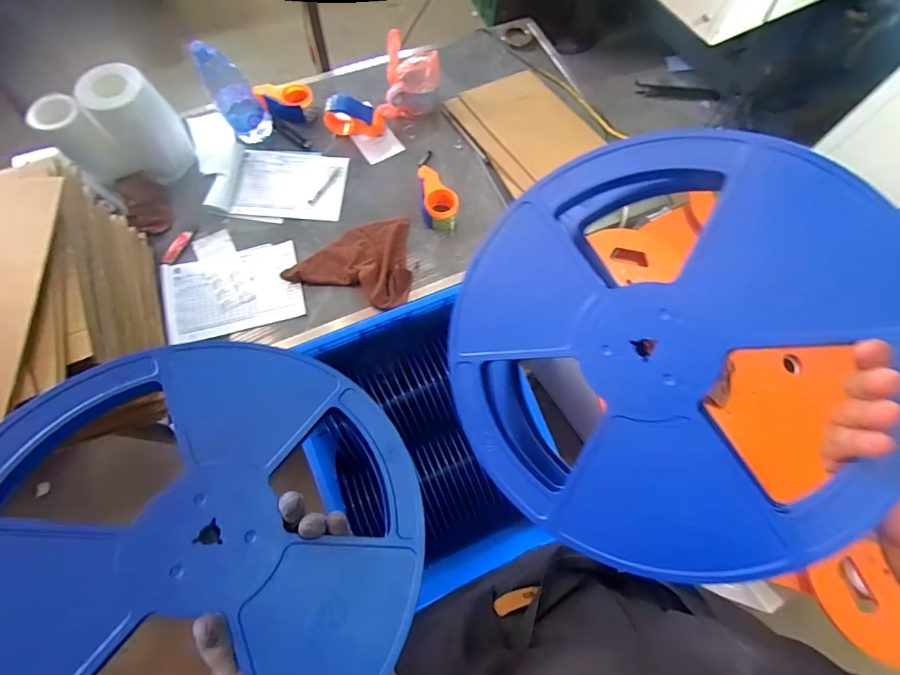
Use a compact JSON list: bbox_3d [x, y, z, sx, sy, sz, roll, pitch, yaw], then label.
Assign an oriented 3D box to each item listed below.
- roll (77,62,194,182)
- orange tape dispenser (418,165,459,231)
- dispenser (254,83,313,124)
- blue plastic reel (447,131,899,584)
[{"bbox_3d":[-0.698,-0.485,0.937,0.144,0.212,0.135,1,70,-2],"label":"roll"},{"bbox_3d":[-0.027,-0.346,1.019,0.090,0.078,0.127,-6,71,-4],"label":"orange tape dispenser"},{"bbox_3d":[-0.445,-0.644,1.104,0.149,0.049,0.085,8,70,1],"label":"dispenser"},{"bbox_3d":[0.159,0.010,0.329,0.305,0.065,0.315,-28,75,23],"label":"blue plastic reel"}]

